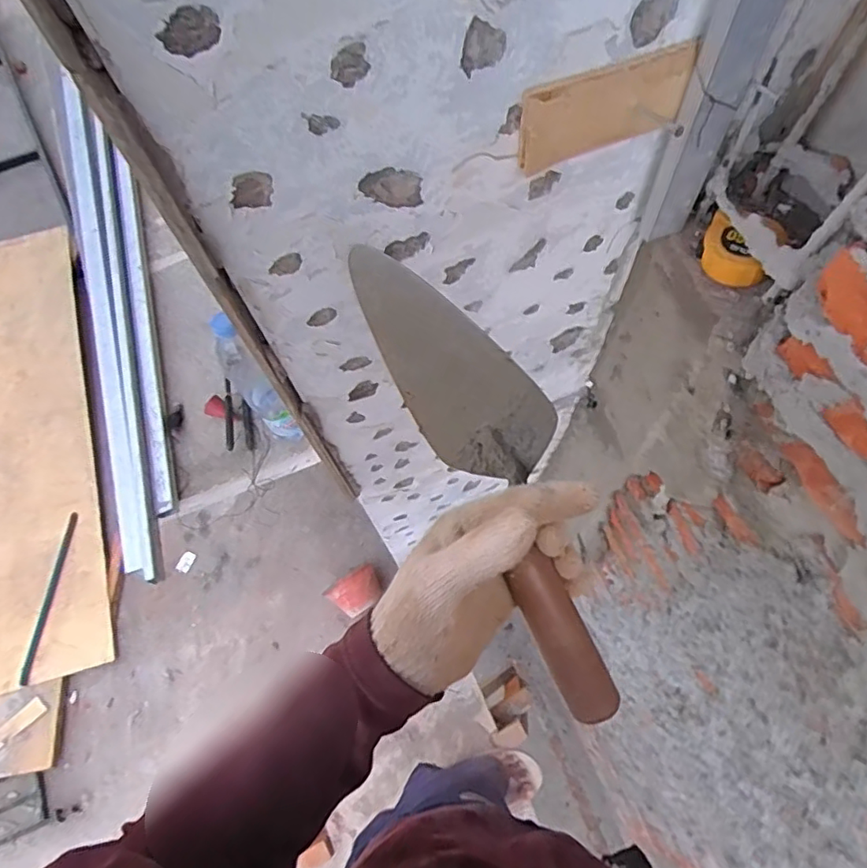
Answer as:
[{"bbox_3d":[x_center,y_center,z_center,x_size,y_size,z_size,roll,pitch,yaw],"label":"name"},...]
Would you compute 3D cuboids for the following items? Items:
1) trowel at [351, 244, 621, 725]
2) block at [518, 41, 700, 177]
[{"bbox_3d":[0.044,0.023,0.364,0.073,0.070,0.294,-24,86,-7],"label":"trowel"},{"bbox_3d":[0.125,-0.236,0.430,0.128,0.067,0.011,-19,68,-5],"label":"block"}]

